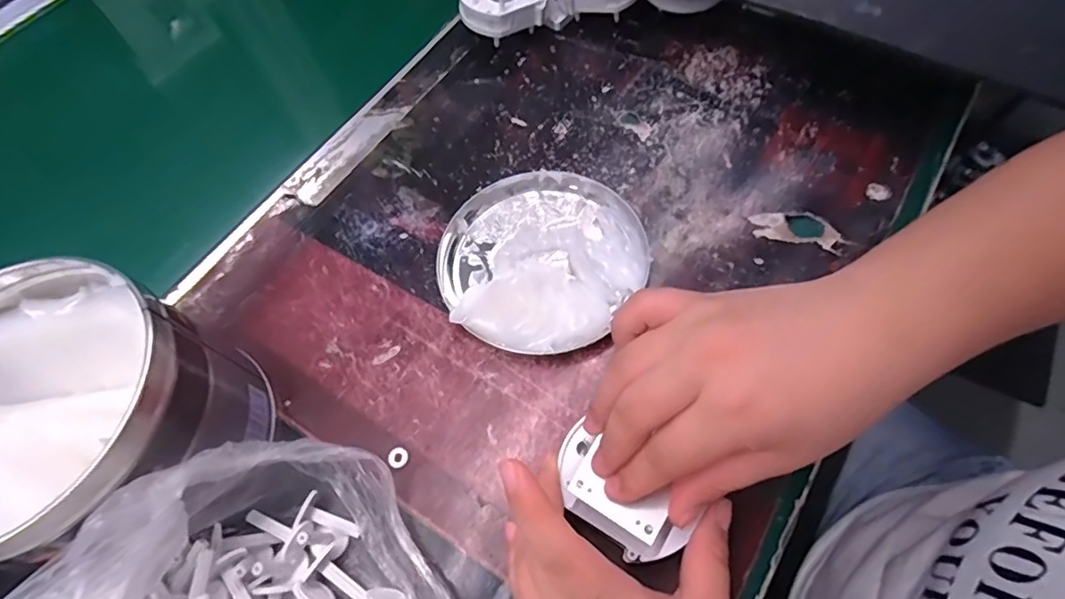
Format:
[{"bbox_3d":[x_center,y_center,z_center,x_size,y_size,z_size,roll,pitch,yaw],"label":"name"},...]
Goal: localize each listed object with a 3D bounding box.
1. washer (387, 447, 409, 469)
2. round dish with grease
[{"bbox_3d":[-0.073,0.086,0.292,0.011,0.004,0.011,-1,62,2],"label":"washer"},{"bbox_3d":[0.004,-0.029,0.333,0.123,0.027,0.127,-2,62,4],"label":"round dish with grease"}]

